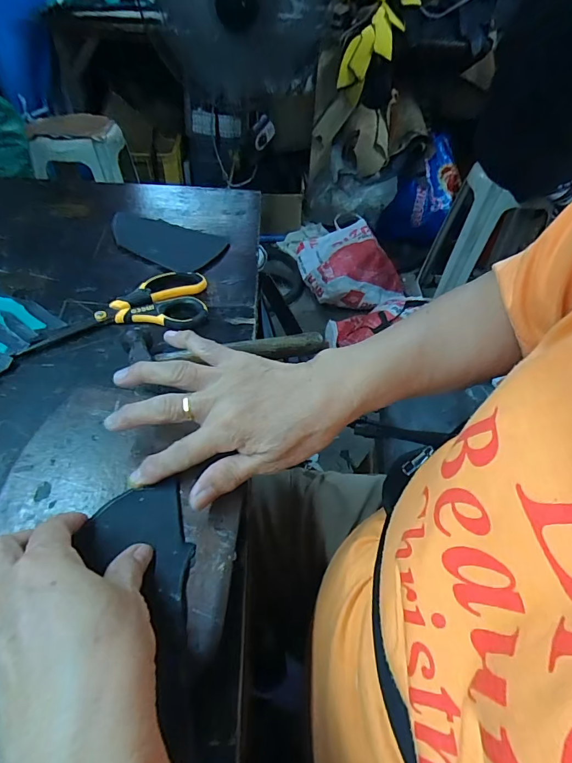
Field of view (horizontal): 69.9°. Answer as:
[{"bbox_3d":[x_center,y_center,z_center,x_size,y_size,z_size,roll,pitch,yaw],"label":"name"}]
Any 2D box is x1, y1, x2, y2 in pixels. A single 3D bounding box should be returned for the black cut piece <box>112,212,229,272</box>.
[{"bbox_3d":[-0.166,-0.191,0.549,0.163,0.008,0.097,19,50,7],"label":"black cut piece"}]

